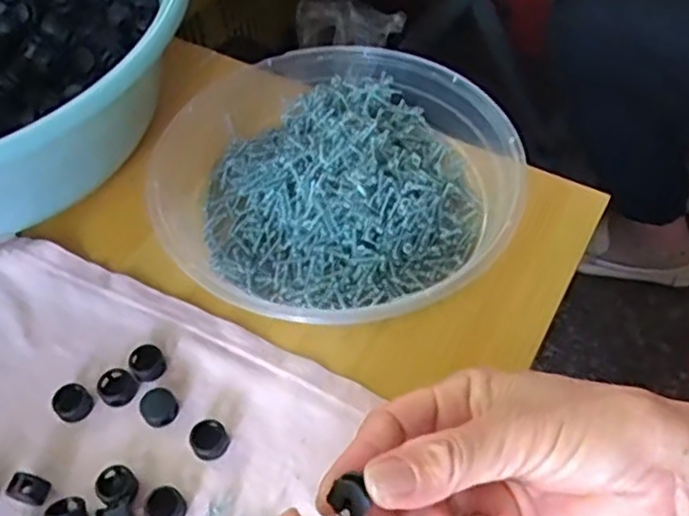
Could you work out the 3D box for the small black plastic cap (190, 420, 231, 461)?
[{"bbox_3d":[-0.064,0.085,0.323,0.017,0.008,0.017,-1,52,1],"label":"small black plastic cap"}]

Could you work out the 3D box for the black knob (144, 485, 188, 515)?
[{"bbox_3d":[-0.080,0.110,0.306,0.017,0.009,0.018,-1,52,1],"label":"black knob"}]

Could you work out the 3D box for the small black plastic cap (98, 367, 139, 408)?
[{"bbox_3d":[-0.112,0.063,0.339,0.017,0.006,0.017,-1,52,1],"label":"small black plastic cap"}]

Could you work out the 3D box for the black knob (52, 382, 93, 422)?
[{"bbox_3d":[-0.132,0.070,0.334,0.017,0.011,0.017,-1,52,1],"label":"black knob"}]

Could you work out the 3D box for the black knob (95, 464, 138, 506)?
[{"bbox_3d":[-0.103,0.102,0.311,0.016,0.010,0.016,-1,52,1],"label":"black knob"}]

